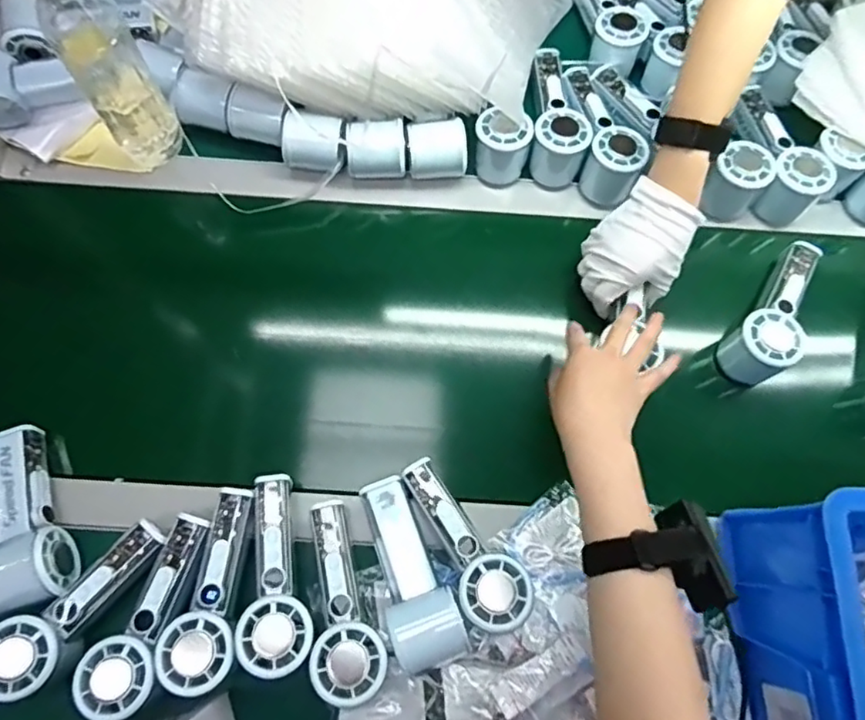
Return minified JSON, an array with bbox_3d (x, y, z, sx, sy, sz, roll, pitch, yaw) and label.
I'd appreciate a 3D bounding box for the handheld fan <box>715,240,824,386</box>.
[{"bbox_3d":[0.345,-0.051,0.592,0.051,0.067,0.151,37,75,9],"label":"handheld fan"}]

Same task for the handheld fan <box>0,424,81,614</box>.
[{"bbox_3d":[-0.348,0.128,0.504,0.063,0.045,0.149,-18,74,-7],"label":"handheld fan"}]

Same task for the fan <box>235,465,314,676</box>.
[{"bbox_3d":[-0.129,0.177,0.496,0.056,0.046,0.156,-7,58,-4],"label":"fan"}]

